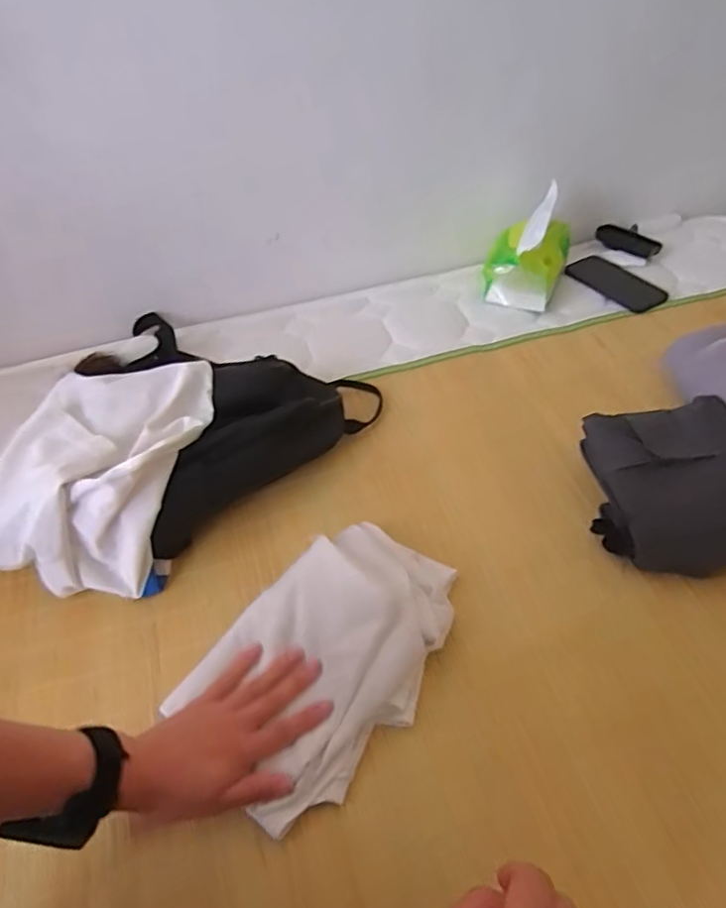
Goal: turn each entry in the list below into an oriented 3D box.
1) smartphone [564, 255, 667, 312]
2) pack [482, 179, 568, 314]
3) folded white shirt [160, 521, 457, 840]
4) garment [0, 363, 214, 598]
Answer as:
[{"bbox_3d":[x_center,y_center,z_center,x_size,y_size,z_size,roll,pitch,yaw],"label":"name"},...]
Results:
[{"bbox_3d":[0.413,-0.275,0.967,0.083,0.015,0.159,-26,50,-20],"label":"smartphone"},{"bbox_3d":[0.261,-0.330,0.939,0.109,0.135,0.167,16,50,18],"label":"pack"},{"bbox_3d":[-0.027,0.174,0.547,0.264,0.065,0.169,-37,55,-27],"label":"folded white shirt"},{"bbox_3d":[-0.284,0.018,0.669,0.201,0.145,0.263,13,49,16],"label":"garment"}]

